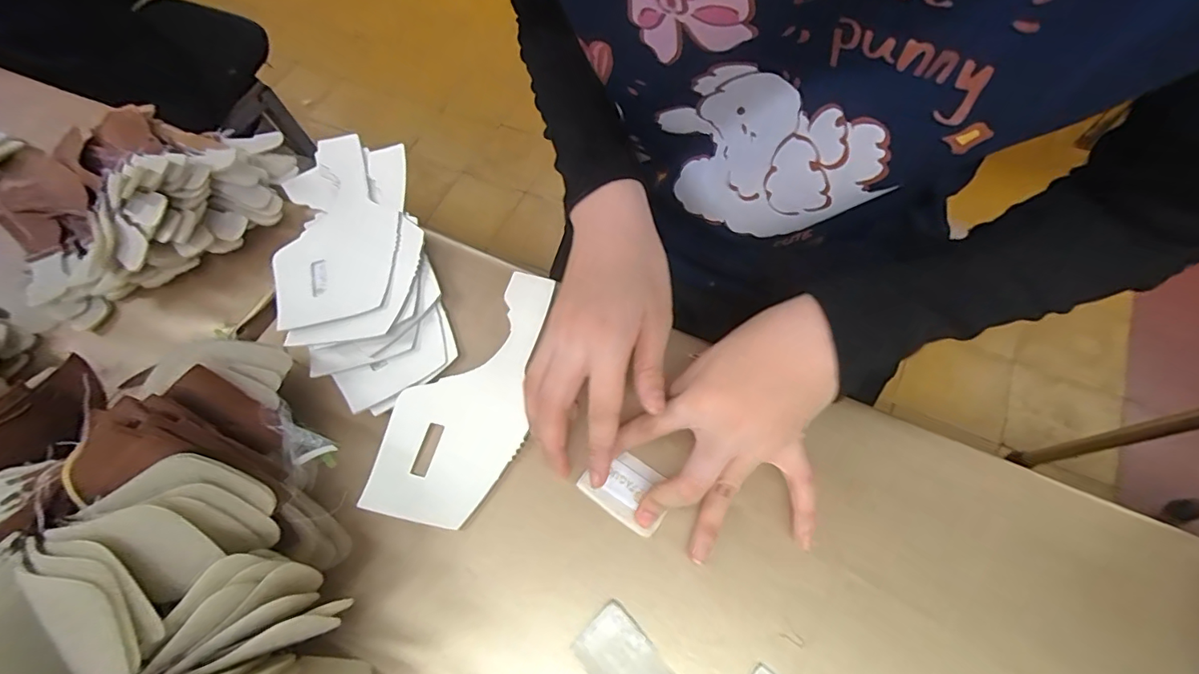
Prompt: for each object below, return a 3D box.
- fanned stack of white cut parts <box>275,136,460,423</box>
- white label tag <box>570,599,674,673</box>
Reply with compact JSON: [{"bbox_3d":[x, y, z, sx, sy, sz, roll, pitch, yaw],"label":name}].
[{"bbox_3d":[-0.185,-0.057,0.390,0.104,0.032,0.238,-19,63,-5],"label":"fanned stack of white cut parts"},{"bbox_3d":[0.014,0.173,0.270,0.034,0.004,0.054,-41,67,-15],"label":"white label tag"}]

